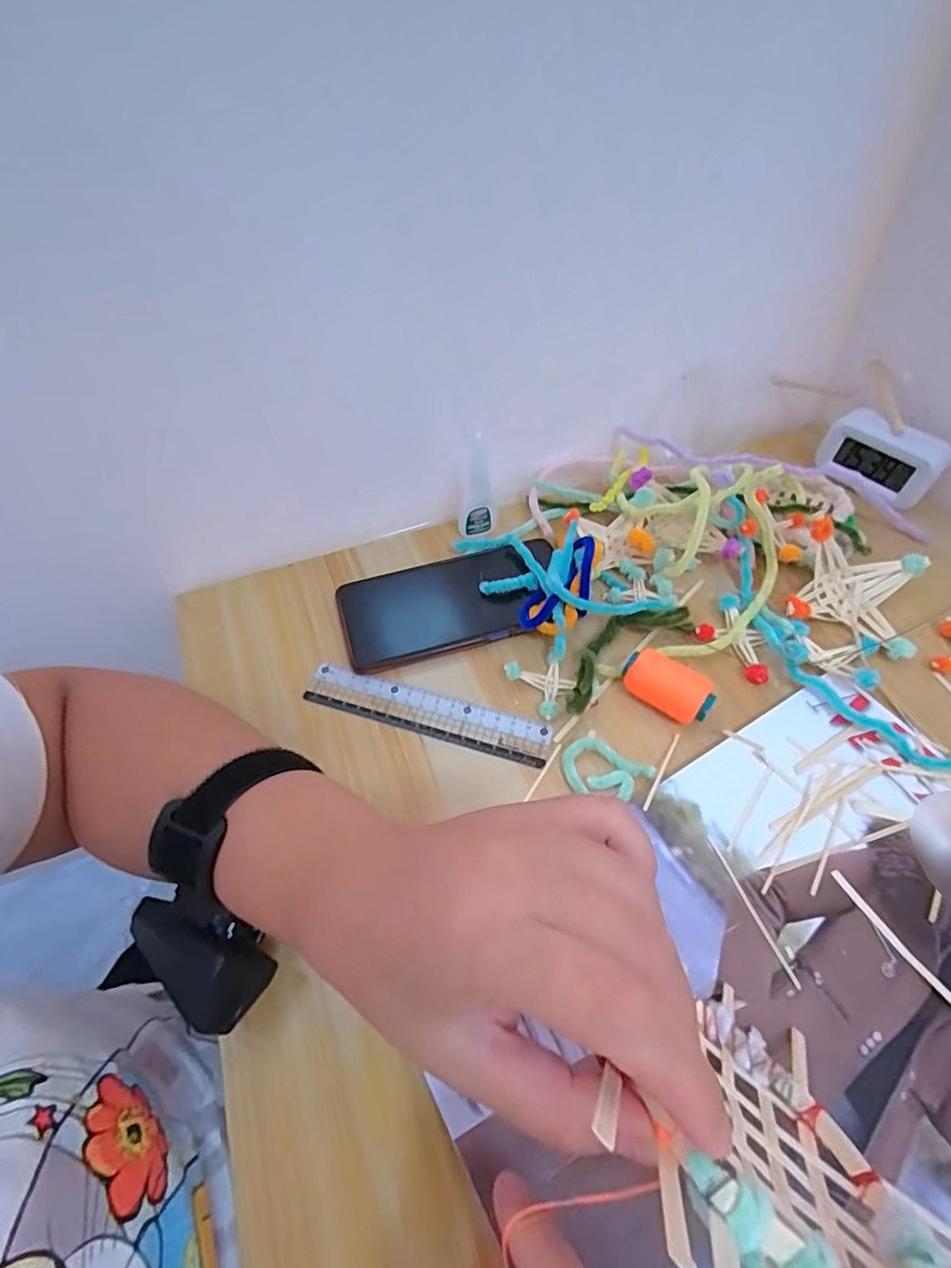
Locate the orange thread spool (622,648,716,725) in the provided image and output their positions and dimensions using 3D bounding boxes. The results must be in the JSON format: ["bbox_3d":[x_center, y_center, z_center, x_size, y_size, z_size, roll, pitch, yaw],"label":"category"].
[{"bbox_3d":[0.117,0.034,0.337,0.053,0.030,0.024,31,60,23],"label":"orange thread spool"}]

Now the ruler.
[{"bbox_3d":[-0.031,0.049,0.346,0.156,0.006,0.029,13,54,12],"label":"ruler"}]

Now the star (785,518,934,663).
[{"bbox_3d":[0.263,-0.037,0.377,0.081,0.041,0.081,21,56,17],"label":"star"}]

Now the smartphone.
[{"bbox_3d":[-0.014,-0.024,0.393,0.160,0.015,0.076,-16,54,-10],"label":"smartphone"}]

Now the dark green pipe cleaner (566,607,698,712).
[{"bbox_3d":[0.091,0.009,0.357,0.115,0.026,0.038,-33,59,-21],"label":"dark green pipe cleaner"}]

